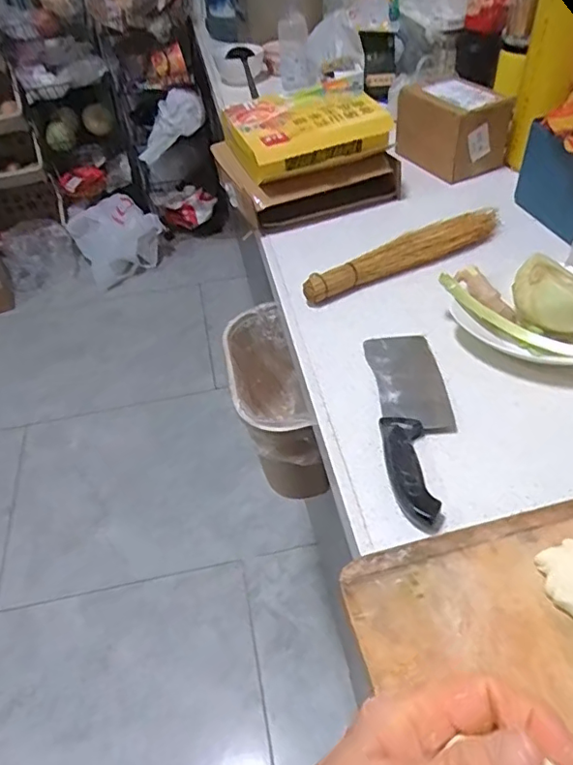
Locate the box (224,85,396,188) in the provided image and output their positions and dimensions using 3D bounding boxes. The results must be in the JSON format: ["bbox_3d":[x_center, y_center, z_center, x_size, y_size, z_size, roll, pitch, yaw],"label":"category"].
[{"bbox_3d":[0.033,-0.435,0.940,0.259,0.068,0.179,-17,47,-11],"label":"box"}]

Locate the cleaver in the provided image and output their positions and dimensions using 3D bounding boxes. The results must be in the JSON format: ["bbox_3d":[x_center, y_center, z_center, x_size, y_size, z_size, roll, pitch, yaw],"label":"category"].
[{"bbox_3d":[0.144,0.031,0.614,0.084,0.026,0.271,-3,46,2],"label":"cleaver"}]

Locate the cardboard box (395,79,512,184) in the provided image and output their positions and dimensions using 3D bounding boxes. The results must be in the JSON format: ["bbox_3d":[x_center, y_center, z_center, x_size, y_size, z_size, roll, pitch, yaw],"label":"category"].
[{"bbox_3d":[0.306,-0.482,1.025,0.132,0.129,0.189,-20,47,-13],"label":"cardboard box"}]

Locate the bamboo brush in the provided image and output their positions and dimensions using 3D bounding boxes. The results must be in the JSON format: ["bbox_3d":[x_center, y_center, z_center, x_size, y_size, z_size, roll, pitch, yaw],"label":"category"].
[{"bbox_3d":[0.179,-0.193,0.818,0.349,0.036,0.052,-24,49,-17],"label":"bamboo brush"}]

